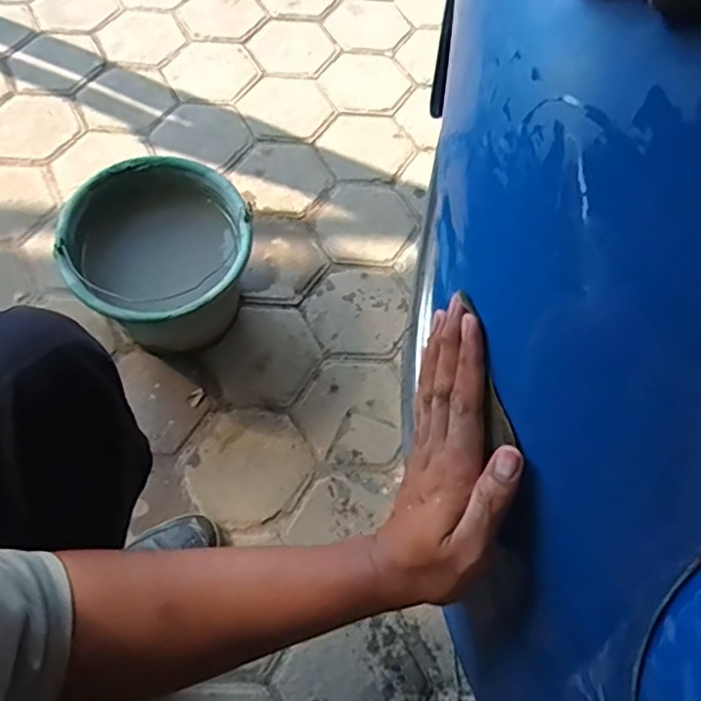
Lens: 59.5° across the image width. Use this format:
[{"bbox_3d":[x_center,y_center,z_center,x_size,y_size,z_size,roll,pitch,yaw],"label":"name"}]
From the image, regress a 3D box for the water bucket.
[{"bbox_3d":[-0.299,-0.140,1.024,0.274,0.241,0.281,2,61,-4],"label":"water bucket"}]

